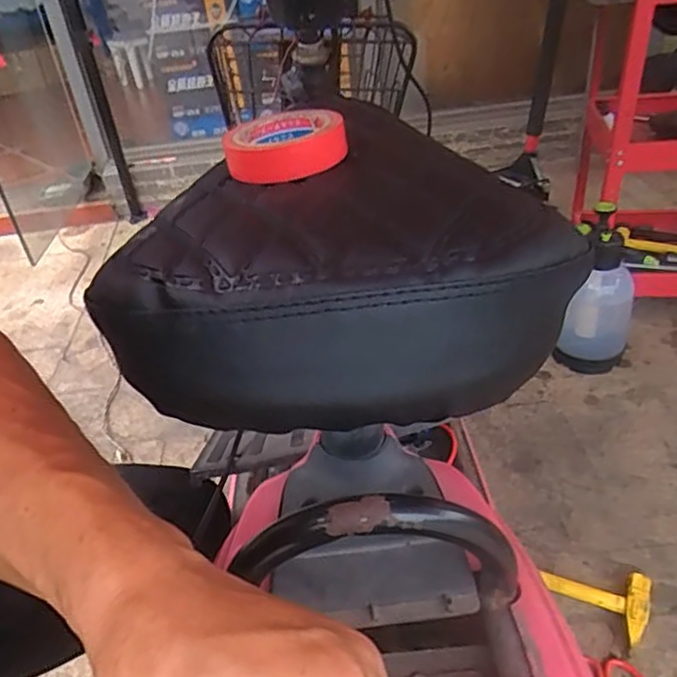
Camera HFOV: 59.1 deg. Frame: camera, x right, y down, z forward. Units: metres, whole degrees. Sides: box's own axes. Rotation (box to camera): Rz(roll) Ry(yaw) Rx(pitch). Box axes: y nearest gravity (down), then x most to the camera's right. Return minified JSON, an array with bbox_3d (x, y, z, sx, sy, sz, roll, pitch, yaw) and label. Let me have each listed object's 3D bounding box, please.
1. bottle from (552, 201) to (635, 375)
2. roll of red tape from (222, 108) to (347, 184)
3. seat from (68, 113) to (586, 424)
[{"bbox_3d":[0.539,-0.091,1.239,0.163,0.314,0.124,16,40,29],"label":"bottle"},{"bbox_3d":[-0.023,-0.090,0.278,0.052,0.018,0.051,-4,35,3],"label":"roll of red tape"},{"bbox_3d":[0.004,-0.030,0.250,0.174,0.067,0.151,13,39,26],"label":"seat"}]

